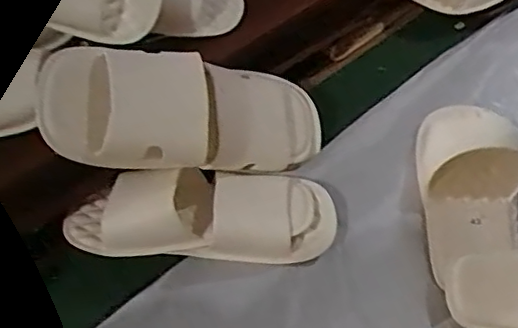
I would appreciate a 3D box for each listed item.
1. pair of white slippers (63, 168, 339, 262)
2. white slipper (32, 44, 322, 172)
[{"bbox_3d":[-0.057,0.039,0.611,0.256,0.078,0.094,-4,49,3],"label":"pair of white slippers"},{"bbox_3d":[-0.065,-0.054,0.610,0.296,0.083,0.097,3,42,-32],"label":"white slipper"}]

